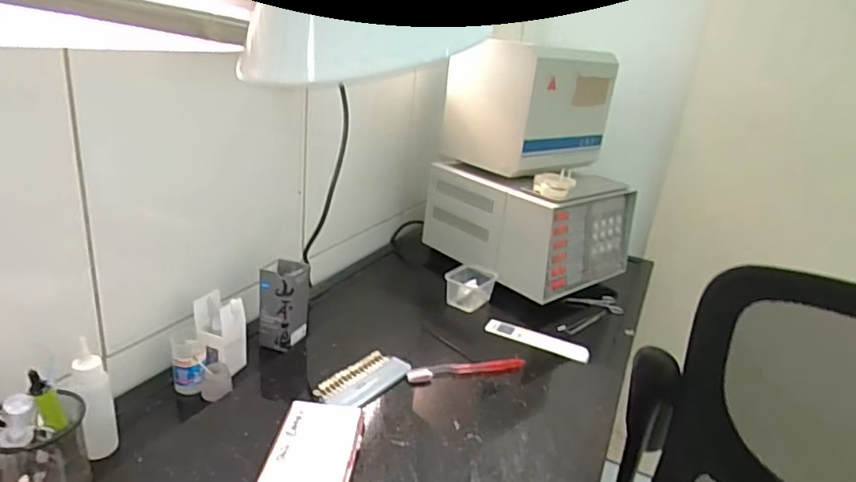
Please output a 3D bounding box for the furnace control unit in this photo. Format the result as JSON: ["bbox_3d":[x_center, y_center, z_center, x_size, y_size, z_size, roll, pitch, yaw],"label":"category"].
[{"bbox_3d":[0.234,-0.056,1.225,0.340,0.206,0.342,-11,28,-38],"label":"furnace control unit"}]

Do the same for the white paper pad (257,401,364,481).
[{"bbox_3d":[-0.132,0.247,0.621,0.096,0.021,0.156,6,21,1],"label":"white paper pad"}]

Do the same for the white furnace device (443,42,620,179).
[{"bbox_3d":[0.219,-0.292,1.161,0.273,0.234,0.232,-11,28,-38],"label":"white furnace device"}]

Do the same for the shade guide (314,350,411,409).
[{"bbox_3d":[-0.091,0.199,0.773,0.072,0.010,0.146,18,25,30],"label":"shade guide"}]

